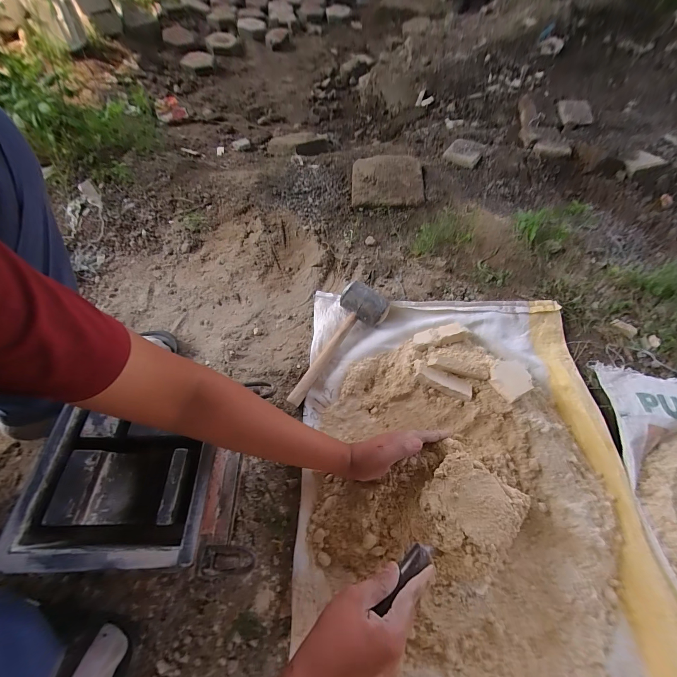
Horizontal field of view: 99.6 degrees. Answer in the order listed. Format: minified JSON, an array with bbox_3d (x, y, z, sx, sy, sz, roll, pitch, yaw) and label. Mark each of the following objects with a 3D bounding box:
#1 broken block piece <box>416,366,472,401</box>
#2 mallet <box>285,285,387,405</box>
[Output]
[{"bbox_3d":[0.192,0.077,0.511,0.094,0.013,0.031,22,63,9],"label":"broken block piece"},{"bbox_3d":[-0.021,0.000,0.582,0.101,0.076,0.276,40,69,22],"label":"mallet"}]

